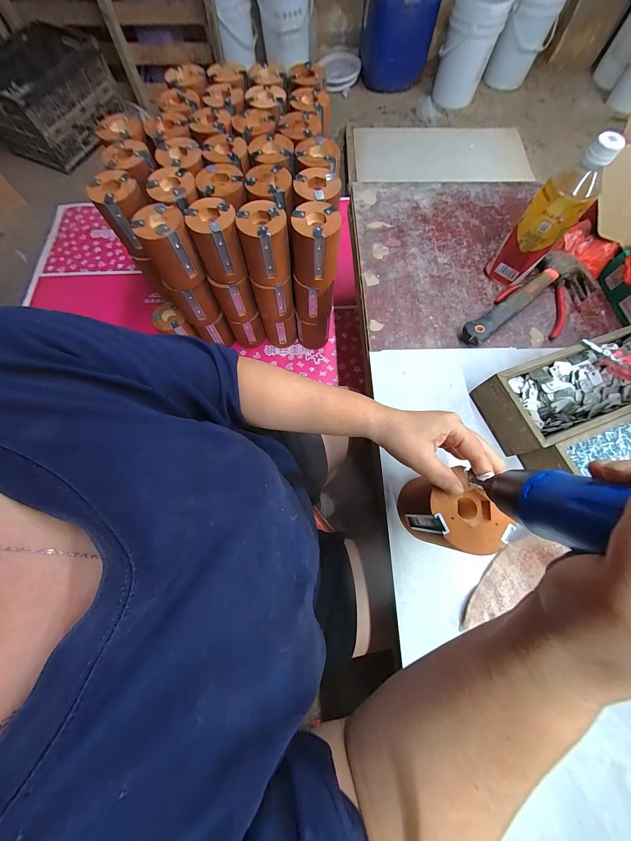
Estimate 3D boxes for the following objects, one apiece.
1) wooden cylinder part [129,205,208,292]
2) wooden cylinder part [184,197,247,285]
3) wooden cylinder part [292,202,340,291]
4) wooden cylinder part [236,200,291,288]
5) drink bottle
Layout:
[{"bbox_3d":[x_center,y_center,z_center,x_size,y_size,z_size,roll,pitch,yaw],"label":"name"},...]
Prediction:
[{"bbox_3d":[-0.248,-0.293,0.471,0.081,0.100,0.077,-28,74,-8],"label":"wooden cylinder part"},{"bbox_3d":[-0.169,-0.308,0.476,0.075,0.097,0.076,-18,73,-5],"label":"wooden cylinder part"},{"bbox_3d":[0.001,-0.300,0.476,0.075,0.100,0.077,7,73,2],"label":"wooden cylinder part"},{"bbox_3d":[-0.085,-0.304,0.479,0.080,0.101,0.074,-8,73,-2],"label":"wooden cylinder part"},{"bbox_3d":[0.330,-0.284,0.394,0.059,0.179,0.064,-41,77,-12],"label":"drink bottle"}]

